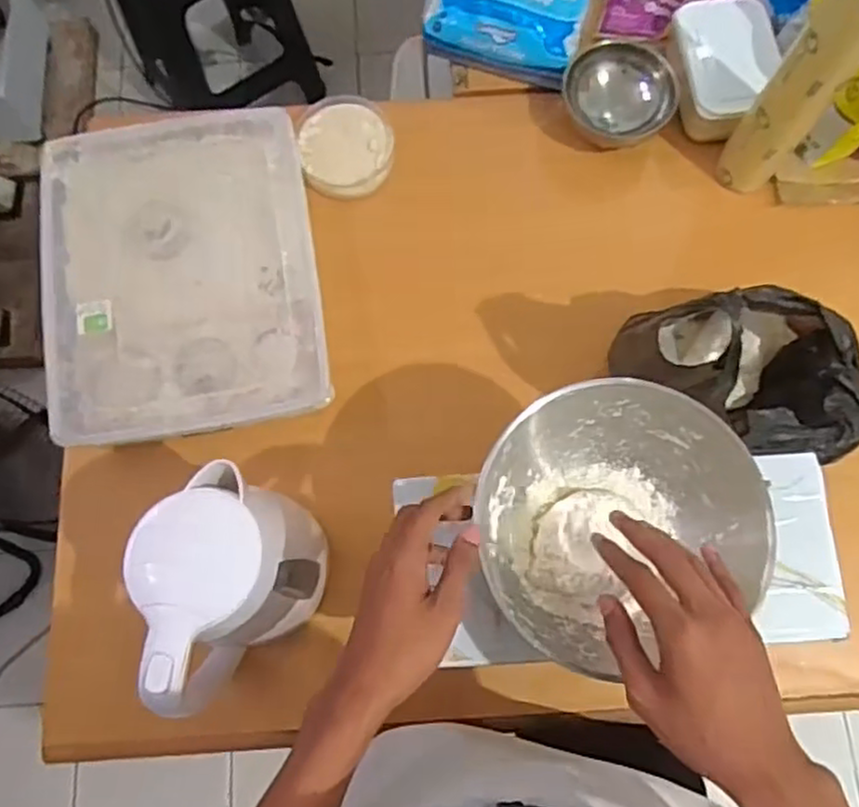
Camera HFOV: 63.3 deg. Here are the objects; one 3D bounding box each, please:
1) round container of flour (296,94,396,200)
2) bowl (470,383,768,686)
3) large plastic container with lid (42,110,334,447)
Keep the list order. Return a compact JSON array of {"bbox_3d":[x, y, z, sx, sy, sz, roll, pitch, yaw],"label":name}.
[{"bbox_3d":[-0.097,-0.303,0.815,0.108,0.035,0.130,-13,76,-3],"label":"round container of flour"},{"bbox_3d":[0.142,0.087,0.557,0.212,0.078,0.195,0,75,0],"label":"bowl"},{"bbox_3d":[-0.259,-0.137,0.752,0.275,0.071,0.350,-9,75,-2],"label":"large plastic container with lid"}]

